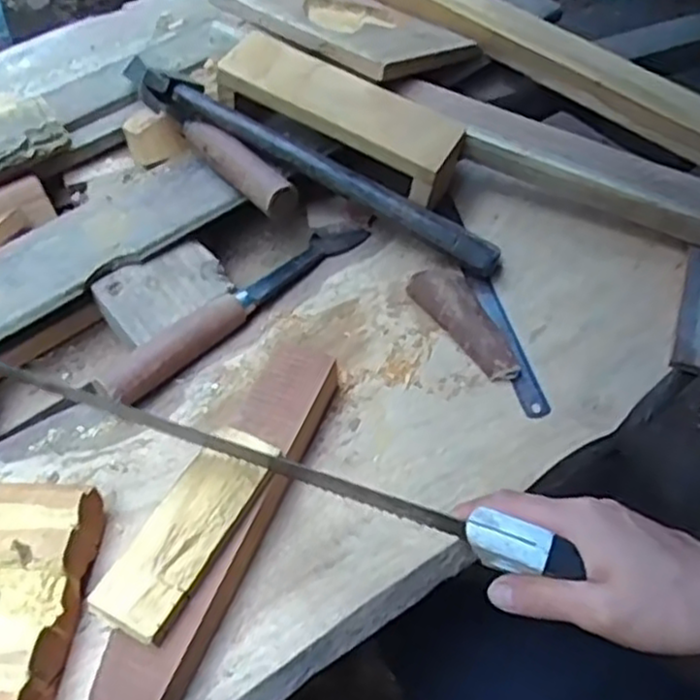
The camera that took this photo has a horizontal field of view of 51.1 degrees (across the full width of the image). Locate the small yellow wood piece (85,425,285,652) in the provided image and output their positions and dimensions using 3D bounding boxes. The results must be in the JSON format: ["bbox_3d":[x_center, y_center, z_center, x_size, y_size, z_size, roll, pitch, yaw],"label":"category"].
[{"bbox_3d":[-0.095,0.103,0.434,0.046,0.016,0.132,23,59,20],"label":"small yellow wood piece"}]

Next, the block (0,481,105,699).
[{"bbox_3d":[-0.203,0.152,0.433,0.074,0.043,0.150,2,54,6],"label":"block"}]

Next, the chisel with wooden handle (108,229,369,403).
[{"bbox_3d":[-0.086,-0.041,0.588,0.041,0.041,0.257,35,64,26],"label":"chisel with wooden handle"}]

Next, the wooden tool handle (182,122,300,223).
[{"bbox_3d":[-0.095,-0.151,0.602,0.029,0.026,0.129,-38,60,-21],"label":"wooden tool handle"}]

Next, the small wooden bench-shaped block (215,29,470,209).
[{"bbox_3d":[-0.004,-0.201,0.617,0.210,0.038,0.071,29,60,5],"label":"small wooden bench-shaped block"}]

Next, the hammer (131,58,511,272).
[{"bbox_3d":[-0.030,-0.149,0.599,0.339,0.043,0.043,29,60,5],"label":"hammer"}]

